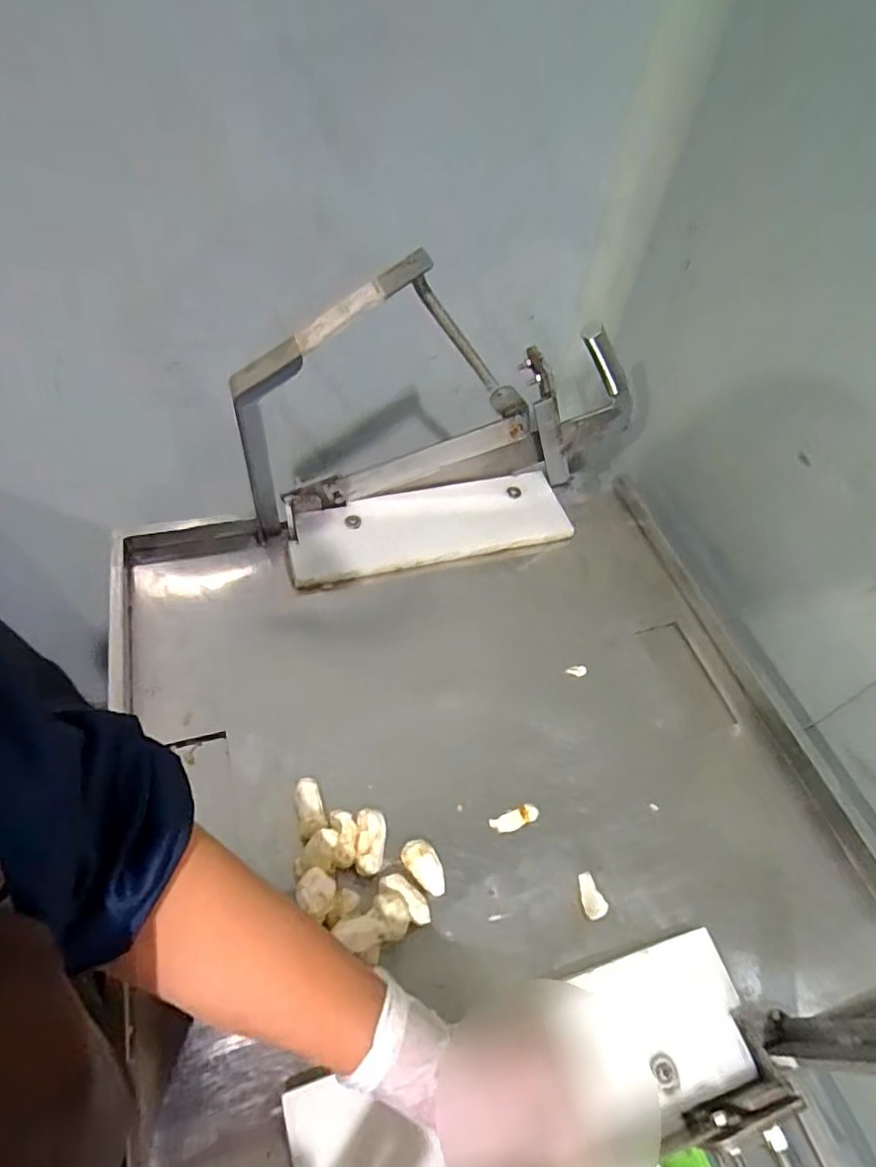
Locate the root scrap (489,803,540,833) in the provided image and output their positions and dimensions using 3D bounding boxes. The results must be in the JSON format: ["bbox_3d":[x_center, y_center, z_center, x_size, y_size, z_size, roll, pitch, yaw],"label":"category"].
[{"bbox_3d":[0.065,0.198,0.506,0.042,0.004,0.016,-18,59,-16],"label":"root scrap"}]

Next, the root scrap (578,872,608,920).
[{"bbox_3d":[0.121,0.246,0.475,0.018,0.006,0.032,-10,57,-11],"label":"root scrap"}]

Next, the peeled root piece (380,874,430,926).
[{"bbox_3d":[-0.023,0.237,0.454,0.043,0.024,0.020,36,61,18],"label":"peeled root piece"}]

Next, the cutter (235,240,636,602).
[{"bbox_3d":[0.024,-0.144,0.581,0.409,0.261,0.116,-13,58,-13],"label":"cutter"}]

